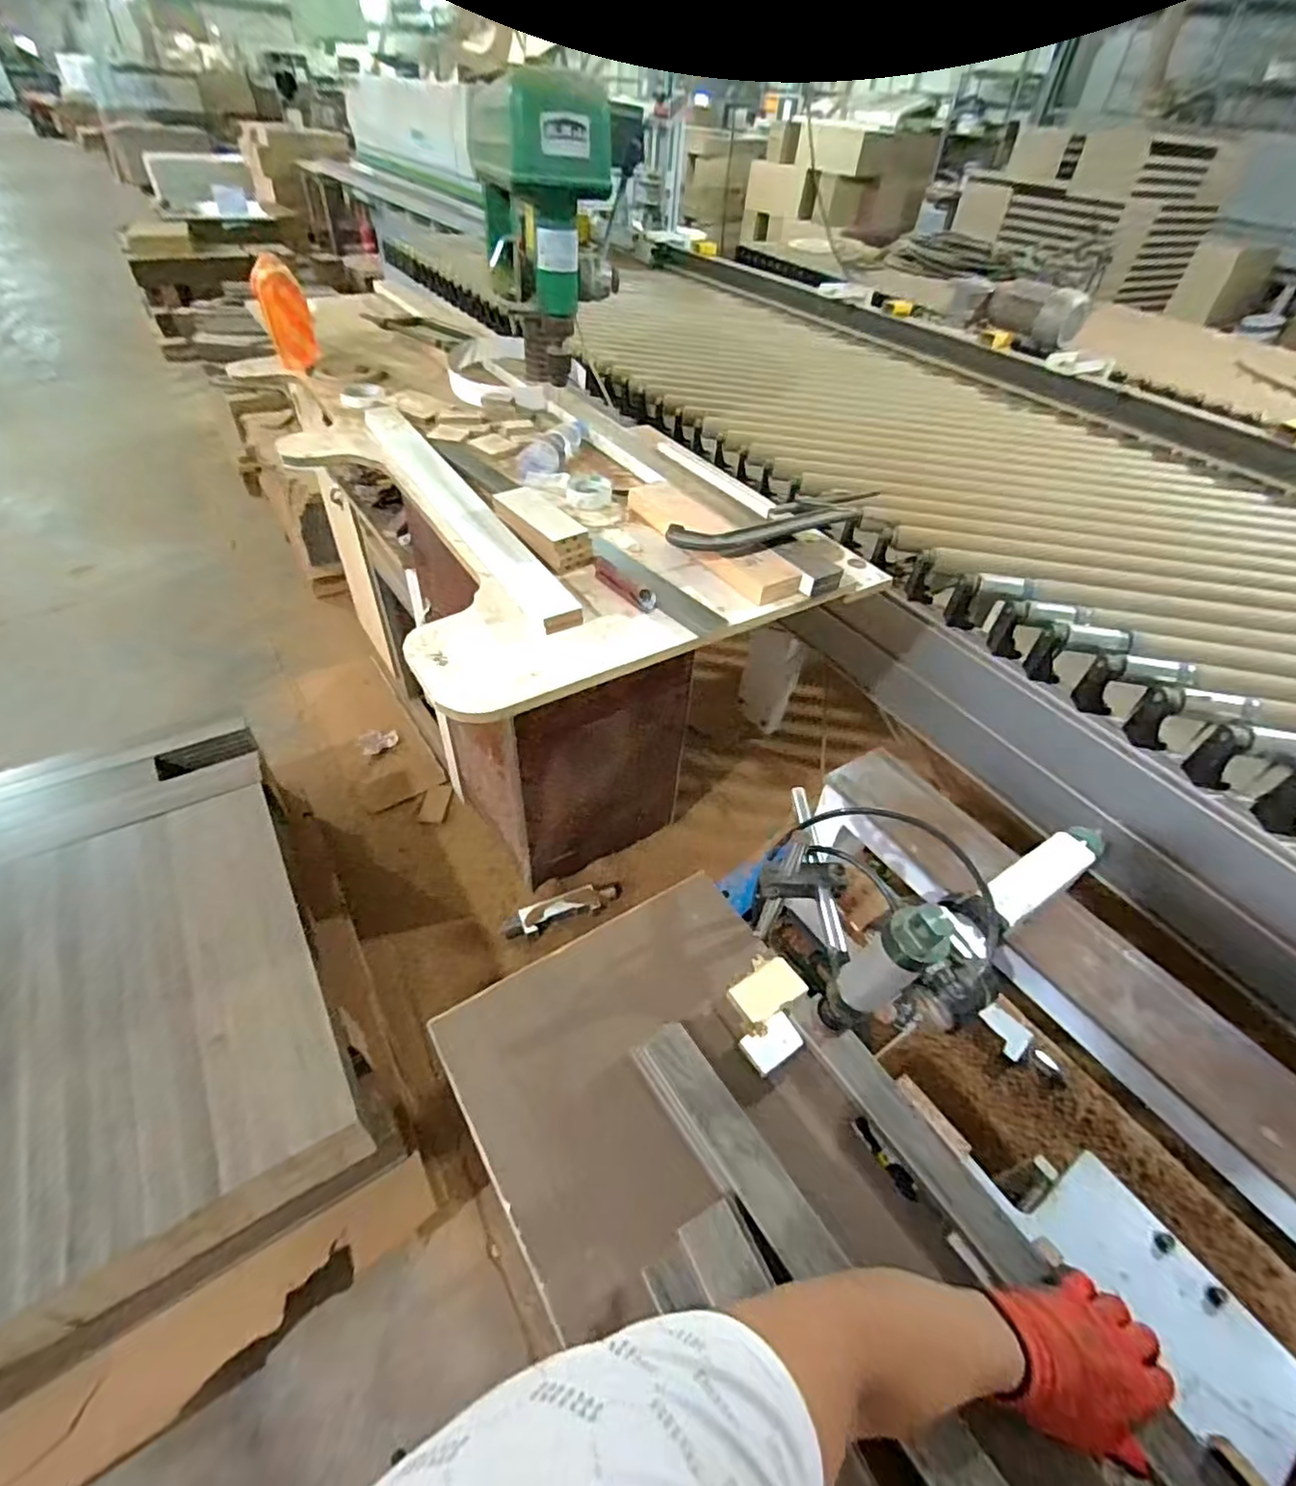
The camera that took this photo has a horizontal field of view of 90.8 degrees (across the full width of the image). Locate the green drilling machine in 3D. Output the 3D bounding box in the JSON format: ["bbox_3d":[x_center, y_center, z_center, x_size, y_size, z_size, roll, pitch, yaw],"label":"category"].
[{"bbox_3d":[-0.219,-1.061,1.346,0.208,0.463,0.459,-14,48,-19],"label":"green drilling machine"}]

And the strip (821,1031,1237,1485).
[{"bbox_3d":[0.397,0.540,0.481,0.051,0.025,0.709,-26,52,-21],"label":"strip"}]

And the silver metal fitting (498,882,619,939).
[{"bbox_3d":[-0.220,0.424,1.645,0.307,0.042,0.066,-13,48,-18],"label":"silver metal fitting"}]

